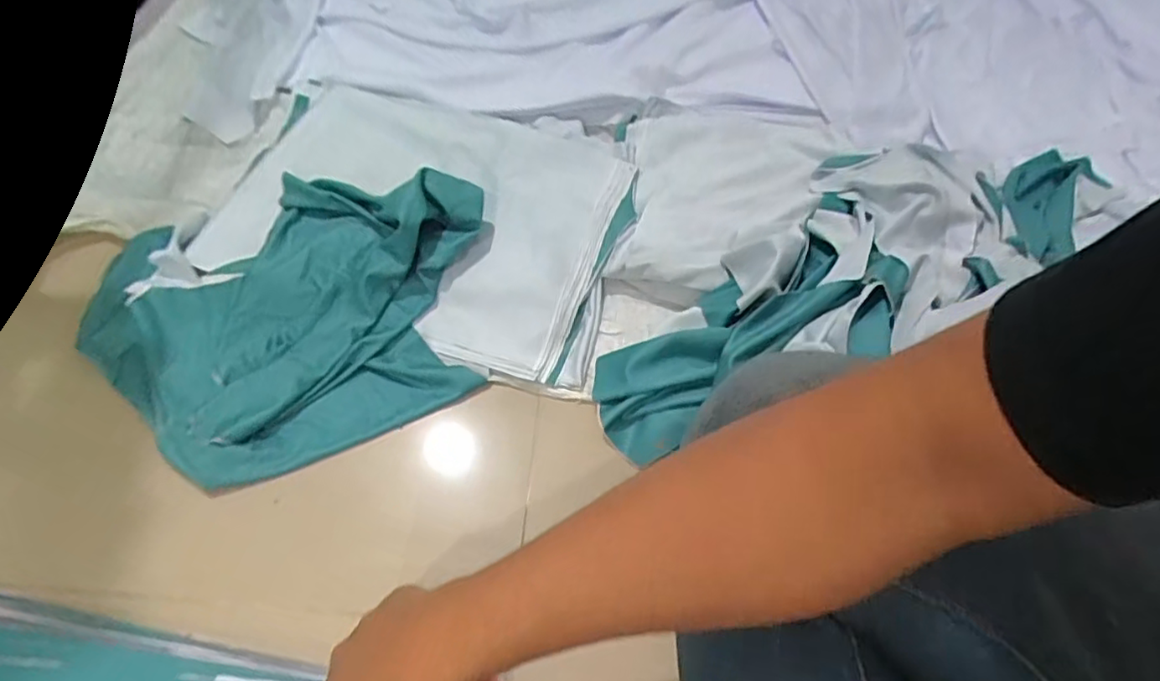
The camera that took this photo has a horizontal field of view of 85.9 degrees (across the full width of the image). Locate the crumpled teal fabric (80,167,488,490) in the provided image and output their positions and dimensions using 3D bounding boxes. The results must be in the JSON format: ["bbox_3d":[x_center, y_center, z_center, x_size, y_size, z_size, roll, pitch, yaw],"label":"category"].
[{"bbox_3d":[-0.267,-0.042,0.586,0.377,0.091,0.294,-20,60,-15],"label":"crumpled teal fabric"}]

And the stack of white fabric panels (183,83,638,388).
[{"bbox_3d":[-0.167,-0.140,0.666,0.425,0.052,0.331,11,57,5],"label":"stack of white fabric panels"}]

